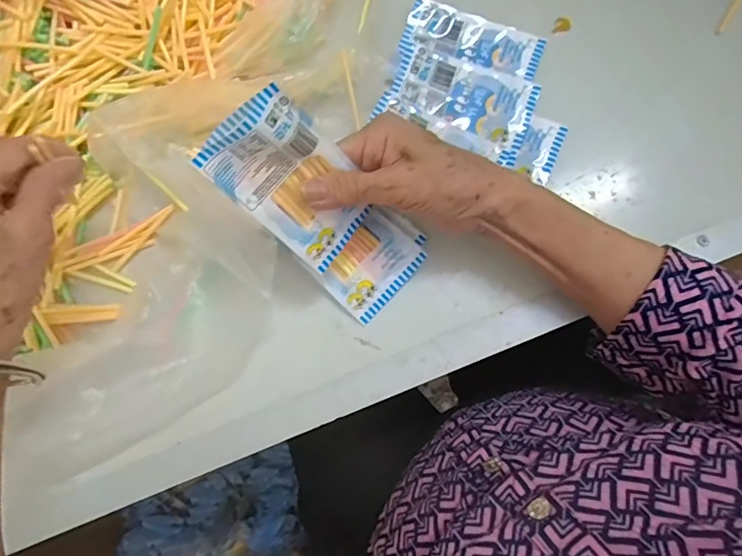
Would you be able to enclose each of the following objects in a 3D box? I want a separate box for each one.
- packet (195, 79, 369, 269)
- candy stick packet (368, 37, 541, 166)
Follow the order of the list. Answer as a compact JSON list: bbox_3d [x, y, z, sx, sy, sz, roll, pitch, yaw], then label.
[{"bbox_3d":[-0.041,-0.053,0.292,0.060,0.016,0.102,-44,126,4],"label":"packet"},{"bbox_3d":[0.066,-0.132,0.371,0.104,0.008,0.061,25,82,8],"label":"candy stick packet"}]

